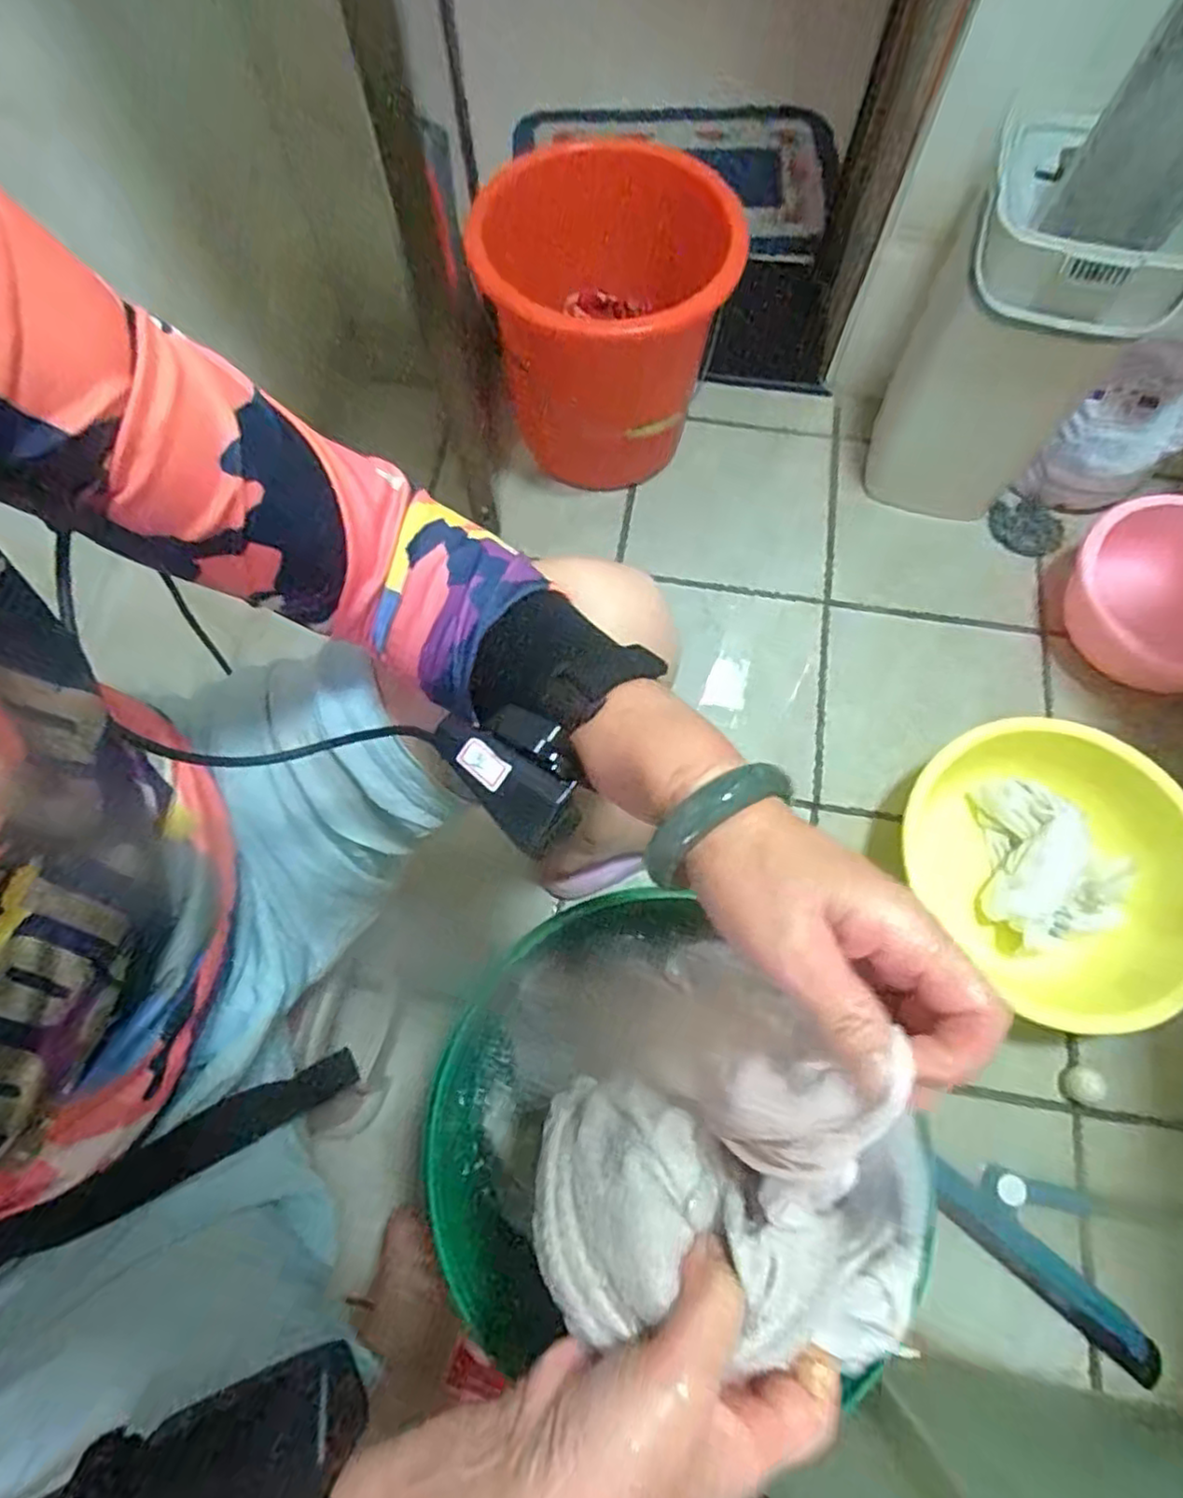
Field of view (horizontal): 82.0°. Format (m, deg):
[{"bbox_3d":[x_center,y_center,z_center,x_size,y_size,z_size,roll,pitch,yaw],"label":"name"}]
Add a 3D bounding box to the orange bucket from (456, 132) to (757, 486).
[{"bbox_3d":[0.032,-0.567,0.937,0.296,0.318,0.317,14,70,5],"label":"orange bucket"}]

